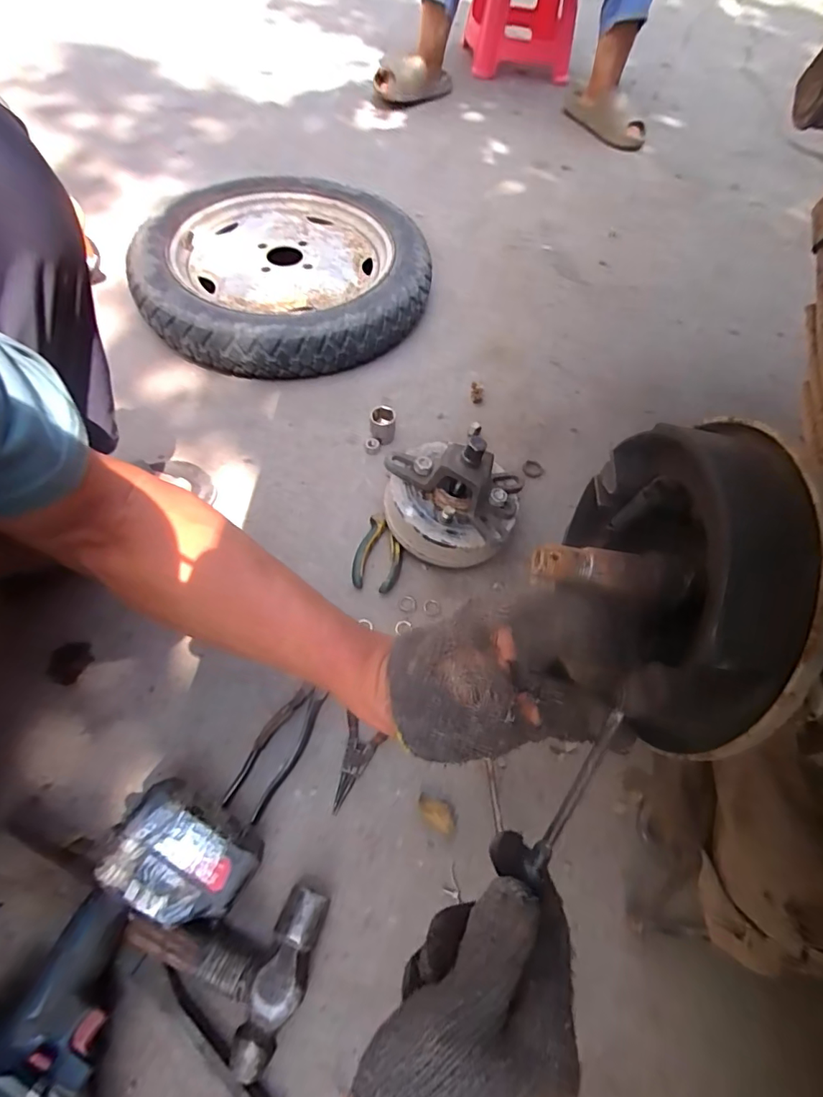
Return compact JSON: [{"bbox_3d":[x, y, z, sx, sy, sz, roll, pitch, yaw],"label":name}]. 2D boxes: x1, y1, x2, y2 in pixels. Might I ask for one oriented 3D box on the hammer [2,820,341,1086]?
[{"bbox_3d":[-0.235,0.325,0.429,0.303,0.041,0.122,15,59,5],"label":"hammer"}]

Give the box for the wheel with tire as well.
[{"bbox_3d":[-0.207,-0.487,0.880,0.463,0.089,0.472,2,58,-3],"label":"wheel with tire"}]

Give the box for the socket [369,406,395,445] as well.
[{"bbox_3d":[-0.042,-0.179,0.733,0.036,0.042,0.040,4,58,-2],"label":"socket"}]

